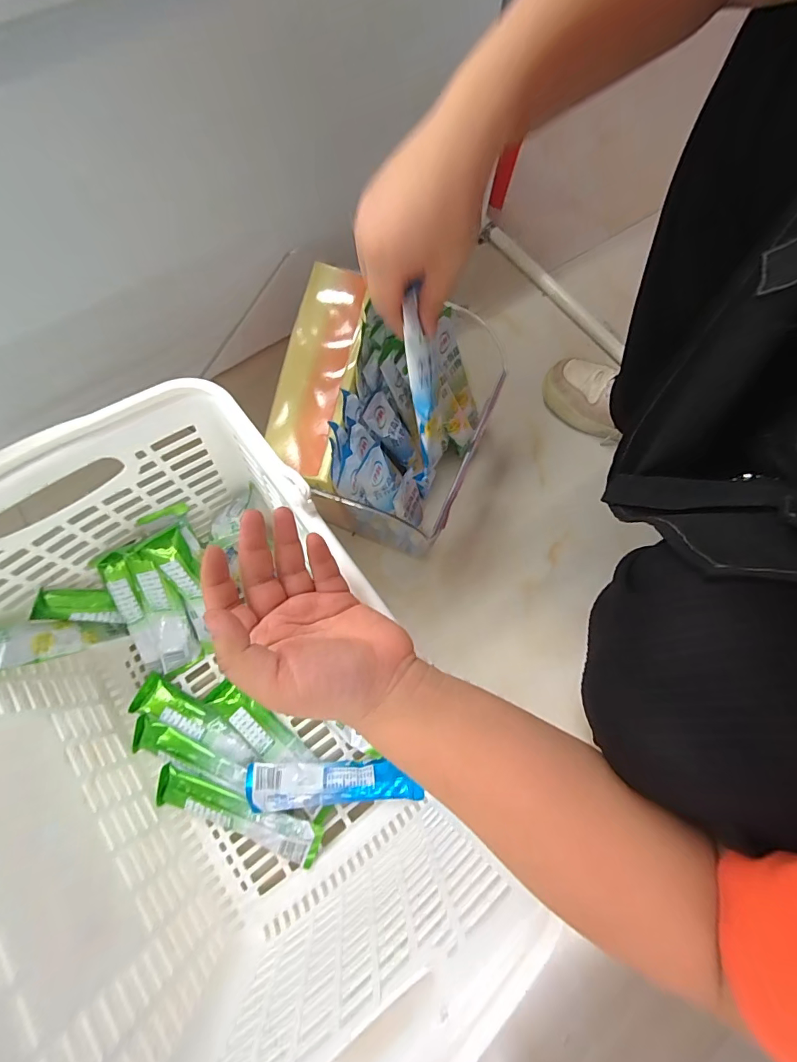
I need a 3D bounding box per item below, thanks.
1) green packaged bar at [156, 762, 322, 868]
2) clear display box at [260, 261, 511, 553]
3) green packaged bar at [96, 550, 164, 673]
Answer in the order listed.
[{"bbox_3d":[-0.156,0.274,0.419,0.166,0.027,0.037,20,71,6],"label":"green packaged bar"},{"bbox_3d":[-0.009,-0.129,0.505,0.215,0.169,0.263,12,71,3],"label":"clear display box"},{"bbox_3d":[-0.268,0.084,0.439,0.029,0.025,0.139,-8,114,-4],"label":"green packaged bar"}]

